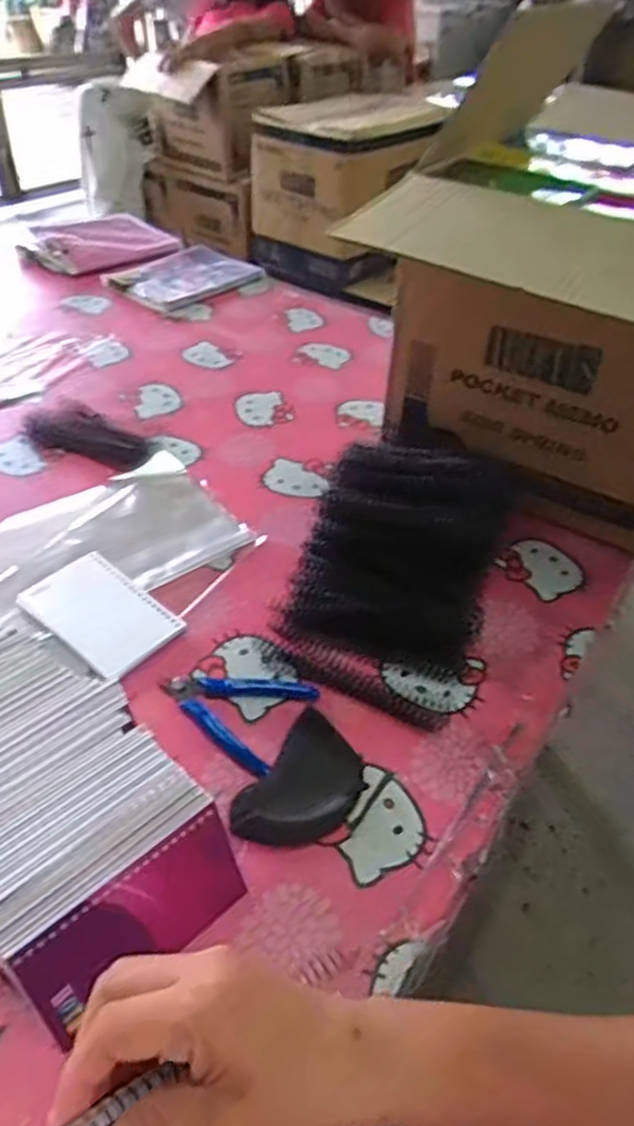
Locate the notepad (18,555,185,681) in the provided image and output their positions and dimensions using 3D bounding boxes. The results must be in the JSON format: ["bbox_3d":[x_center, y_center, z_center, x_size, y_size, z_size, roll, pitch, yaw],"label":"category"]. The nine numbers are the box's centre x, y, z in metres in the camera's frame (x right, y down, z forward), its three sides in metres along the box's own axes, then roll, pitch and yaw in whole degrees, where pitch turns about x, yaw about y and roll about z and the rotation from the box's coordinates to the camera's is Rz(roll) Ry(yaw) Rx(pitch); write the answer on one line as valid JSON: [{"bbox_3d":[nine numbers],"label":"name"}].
[{"bbox_3d":[-0.186,0.042,0.625,0.126,0.013,0.084,33,50,26],"label":"notepad"}]

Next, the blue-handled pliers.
[{"bbox_3d":[-0.065,0.110,0.565,0.106,0.012,0.087,21,45,16],"label":"blue-handled pliers"}]

